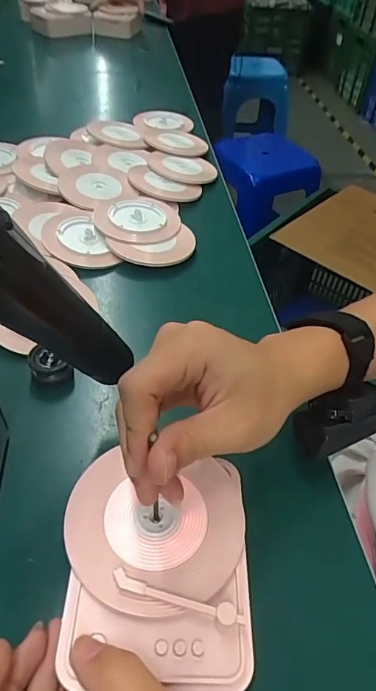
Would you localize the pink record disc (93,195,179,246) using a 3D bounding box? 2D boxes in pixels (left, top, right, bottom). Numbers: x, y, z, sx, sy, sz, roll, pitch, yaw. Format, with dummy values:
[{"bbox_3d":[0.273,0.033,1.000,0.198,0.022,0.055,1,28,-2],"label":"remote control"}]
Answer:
[{"bbox_3d":[-0.061,-0.155,0.546,0.099,0.013,0.095,3,47,-3],"label":"pink record disc"}]

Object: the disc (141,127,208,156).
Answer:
[{"bbox_3d":[-0.021,-0.329,0.723,0.108,0.008,0.109,7,44,-6],"label":"disc"}]

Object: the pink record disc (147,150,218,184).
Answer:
[{"bbox_3d":[-0.008,-0.262,0.659,0.097,0.011,0.089,3,47,-3],"label":"pink record disc"}]

